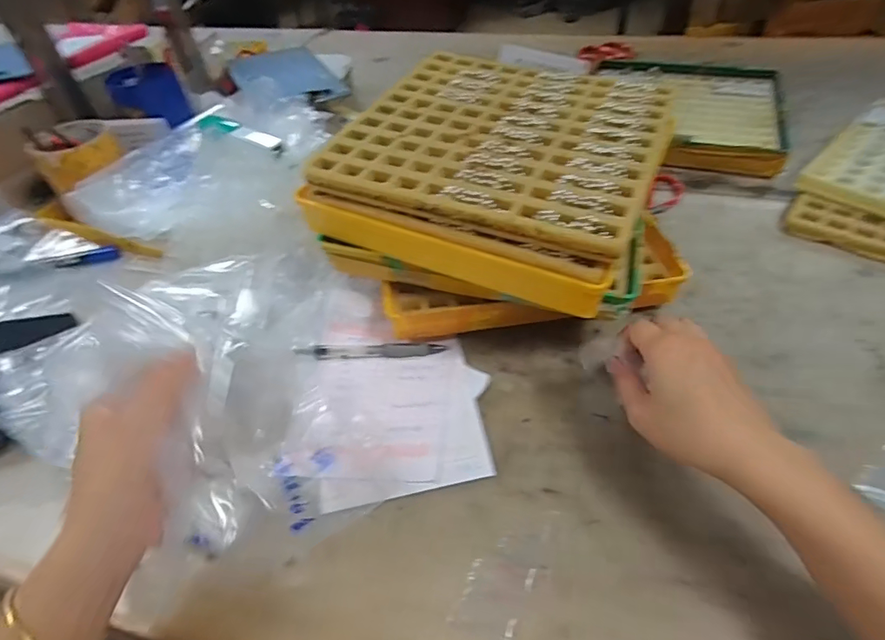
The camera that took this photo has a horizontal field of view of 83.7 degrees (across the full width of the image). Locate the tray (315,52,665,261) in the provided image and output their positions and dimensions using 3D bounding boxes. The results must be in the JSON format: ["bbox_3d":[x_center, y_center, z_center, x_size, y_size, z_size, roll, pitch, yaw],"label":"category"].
[{"bbox_3d":[0.055,-0.168,0.436,0.252,0.021,0.252,15,50,19],"label":"tray"}]

